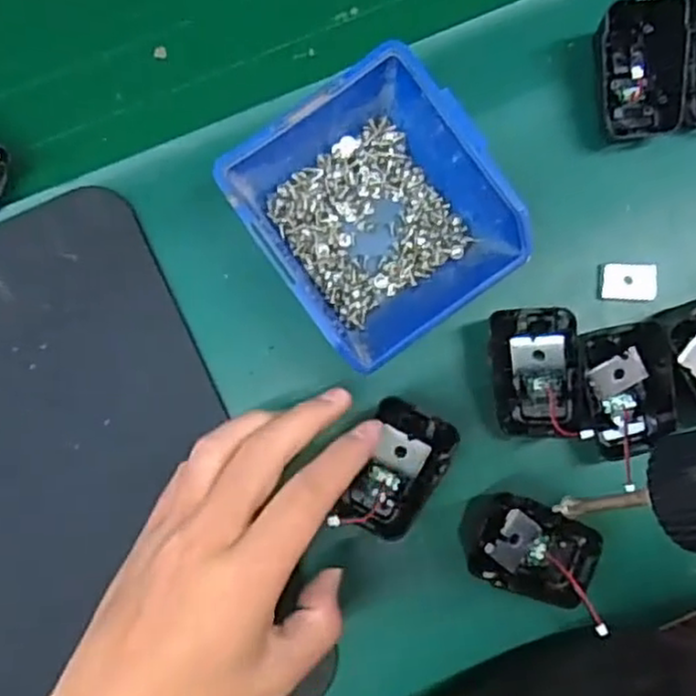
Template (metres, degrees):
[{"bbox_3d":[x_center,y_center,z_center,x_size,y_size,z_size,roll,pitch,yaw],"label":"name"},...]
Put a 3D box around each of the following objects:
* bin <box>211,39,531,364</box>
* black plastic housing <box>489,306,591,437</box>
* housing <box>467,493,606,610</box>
[{"bbox_3d":[0.015,-0.067,0.368,0.111,0.063,0.124,-37,88,-4],"label":"bin"},{"bbox_3d":[0.097,0.012,0.377,0.040,0.032,0.067,-9,86,-3],"label":"black plastic housing"},{"bbox_3d":[0.095,0.104,0.369,0.070,0.028,0.047,26,85,0],"label":"housing"}]

